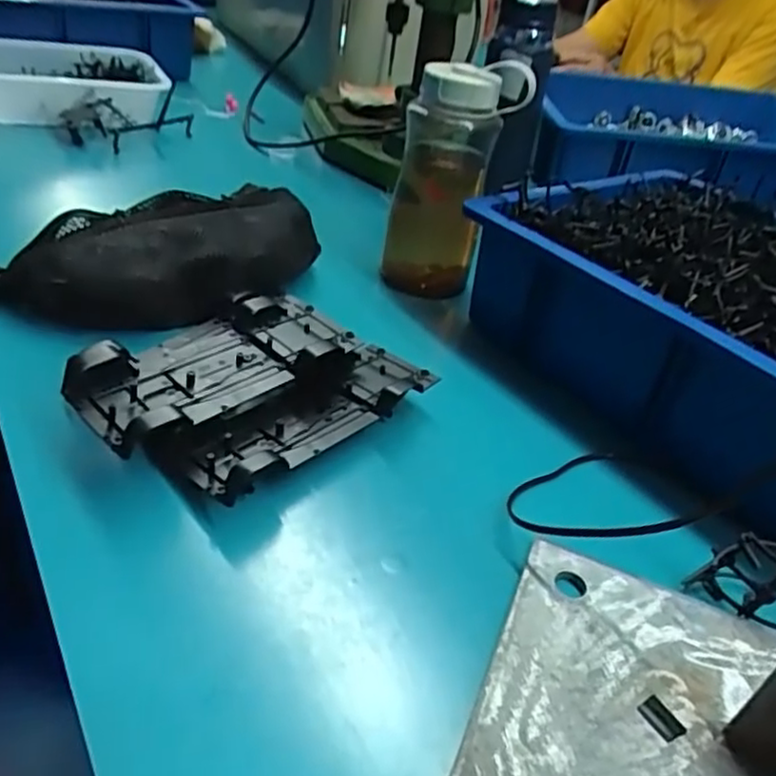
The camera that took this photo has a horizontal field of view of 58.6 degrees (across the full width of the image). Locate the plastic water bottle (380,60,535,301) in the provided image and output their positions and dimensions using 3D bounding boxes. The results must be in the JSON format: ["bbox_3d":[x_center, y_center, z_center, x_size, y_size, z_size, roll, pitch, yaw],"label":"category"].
[{"bbox_3d":[0.057,-0.193,0.650,0.100,0.199,0.078,7,36,-3],"label":"plastic water bottle"}]

